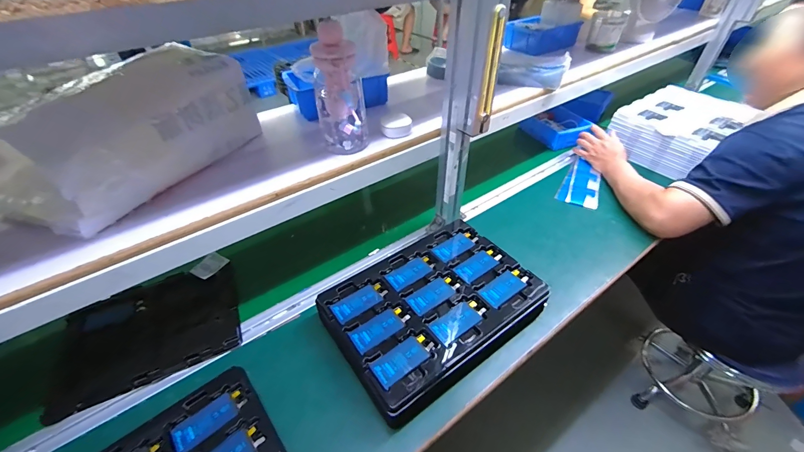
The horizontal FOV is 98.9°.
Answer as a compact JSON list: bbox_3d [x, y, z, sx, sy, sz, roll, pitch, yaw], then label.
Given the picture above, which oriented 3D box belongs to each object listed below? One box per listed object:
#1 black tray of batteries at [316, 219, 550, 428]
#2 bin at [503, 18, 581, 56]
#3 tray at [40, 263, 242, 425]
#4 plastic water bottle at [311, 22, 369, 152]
[{"bbox_3d":[0.053,0.136,0.600,0.341,0.052,0.235,-27,48,-25],"label":"black tray of batteries"},{"bbox_3d":[0.412,-0.559,1.011,0.198,0.074,0.123,-19,45,-18],"label":"bin"},{"bbox_3d":[-0.445,0.186,0.613,0.285,0.037,0.218,-20,45,-19],"label":"tray"},{"bbox_3d":[-0.098,-0.204,0.546,0.077,0.185,0.072,-7,42,-5],"label":"plastic water bottle"}]

